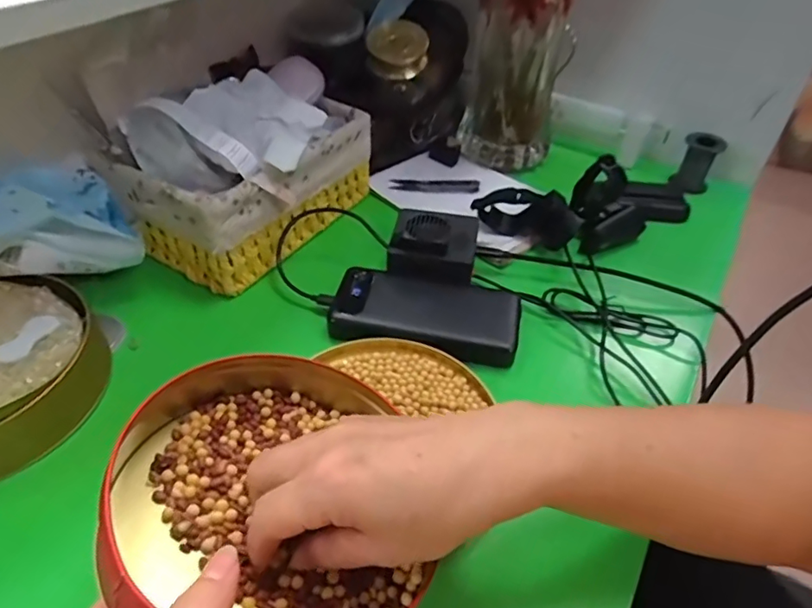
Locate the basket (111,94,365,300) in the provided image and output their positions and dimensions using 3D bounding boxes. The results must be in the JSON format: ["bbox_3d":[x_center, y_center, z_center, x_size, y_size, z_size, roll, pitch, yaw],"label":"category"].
[{"bbox_3d":[-0.142,-0.119,0.535,0.130,0.095,0.216,20,46,19],"label":"basket"}]

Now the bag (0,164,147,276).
[{"bbox_3d":[-0.292,-0.056,0.417,0.083,0.084,0.155,29,49,27],"label":"bag"}]

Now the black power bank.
[{"bbox_3d":[0.018,0.005,0.462,0.154,0.025,0.075,10,43,9],"label":"black power bank"}]

